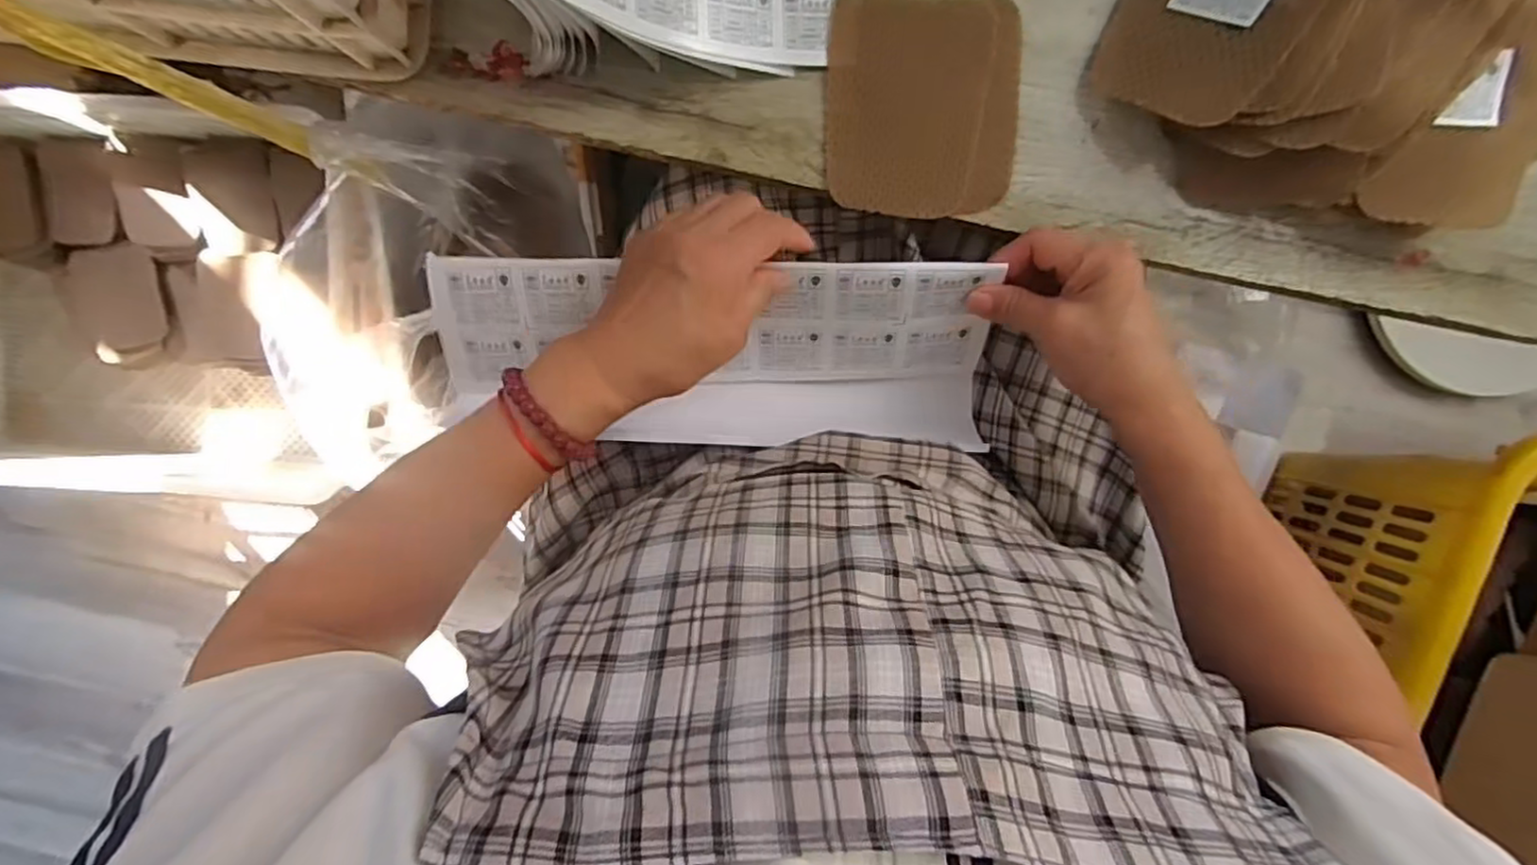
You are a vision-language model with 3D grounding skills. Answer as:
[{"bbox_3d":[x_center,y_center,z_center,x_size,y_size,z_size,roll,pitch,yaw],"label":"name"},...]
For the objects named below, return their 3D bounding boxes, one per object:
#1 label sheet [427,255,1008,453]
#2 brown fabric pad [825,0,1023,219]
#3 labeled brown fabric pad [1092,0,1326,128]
[{"bbox_3d":[-0.031,-0.047,0.418,0.332,0.076,0.112,4,95,-3],"label":"label sheet"},{"bbox_3d":[0.090,-0.191,0.401,0.110,0.008,0.122,3,95,0],"label":"brown fabric pad"},{"bbox_3d":[0.234,-0.229,0.356,0.091,0.010,0.122,33,106,30],"label":"labeled brown fabric pad"}]

